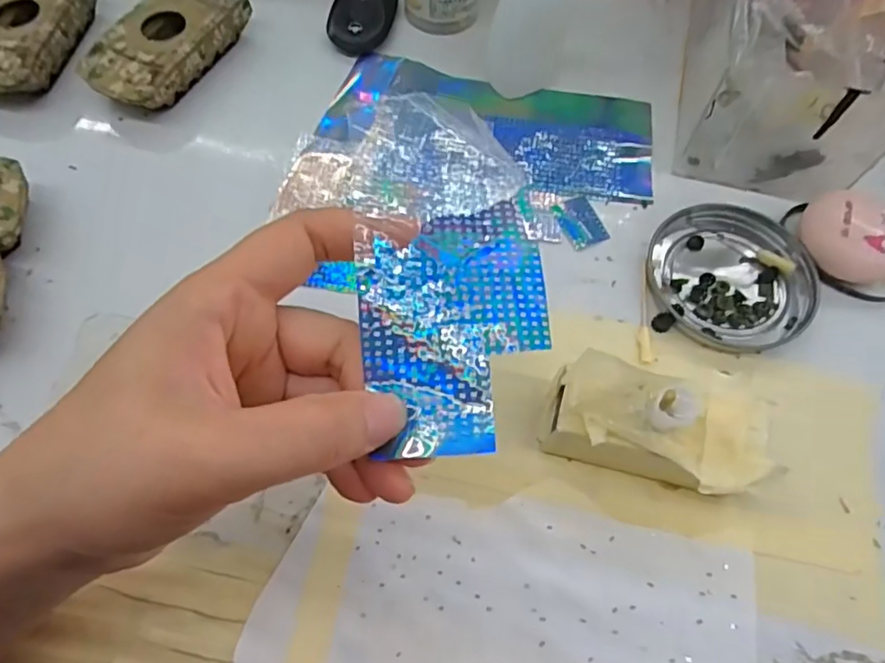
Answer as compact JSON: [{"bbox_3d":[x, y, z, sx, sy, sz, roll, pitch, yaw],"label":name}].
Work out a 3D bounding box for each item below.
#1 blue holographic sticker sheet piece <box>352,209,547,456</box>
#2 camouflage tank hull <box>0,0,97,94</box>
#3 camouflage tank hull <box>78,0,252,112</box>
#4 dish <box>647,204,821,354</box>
[{"bbox_3d":[0.005,-0.001,0.184,0.057,0.013,0.074,-6,65,-3],"label":"blue holographic sticker sheet piece"},{"bbox_3d":[-0.241,-0.173,0.345,0.051,0.025,0.093,9,65,4],"label":"camouflage tank hull"},{"bbox_3d":[-0.157,-0.163,0.343,0.050,0.026,0.096,28,68,12],"label":"camouflage tank hull"},{"bbox_3d":[0.140,-0.028,0.292,0.075,0.007,0.078,0,65,0],"label":"dish"}]

